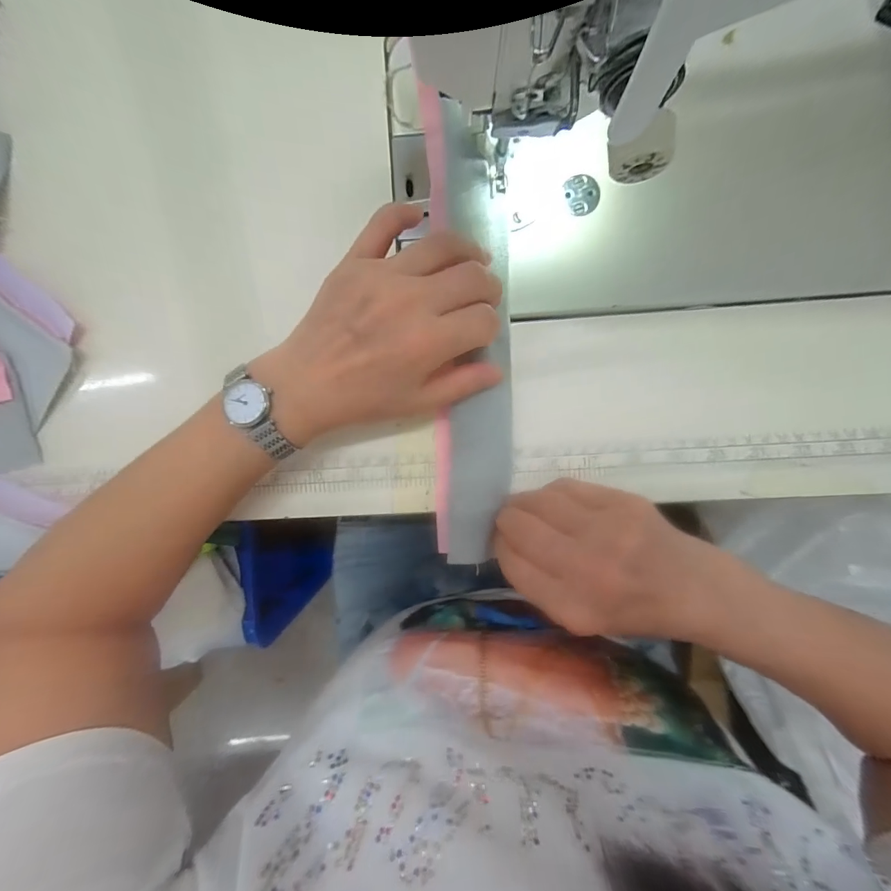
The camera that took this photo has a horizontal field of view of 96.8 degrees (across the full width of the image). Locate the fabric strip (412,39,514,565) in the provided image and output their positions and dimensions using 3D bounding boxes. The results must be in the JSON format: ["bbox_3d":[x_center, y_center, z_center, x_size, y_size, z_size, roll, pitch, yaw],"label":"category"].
[{"bbox_3d":[0.016,-0.069,0.241,0.049,0.026,0.274,-1,94,2],"label":"fabric strip"}]

